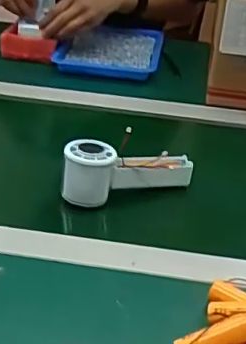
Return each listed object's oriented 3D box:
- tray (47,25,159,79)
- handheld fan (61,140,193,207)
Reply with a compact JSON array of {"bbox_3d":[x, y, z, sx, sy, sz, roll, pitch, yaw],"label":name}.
[{"bbox_3d":[-0.022,-0.215,1.007,0.171,0.034,0.205,6,32,4],"label":"tray"},{"bbox_3d":[0.007,0.002,0.644,0.150,0.071,0.043,-5,33,-14],"label":"handheld fan"}]

